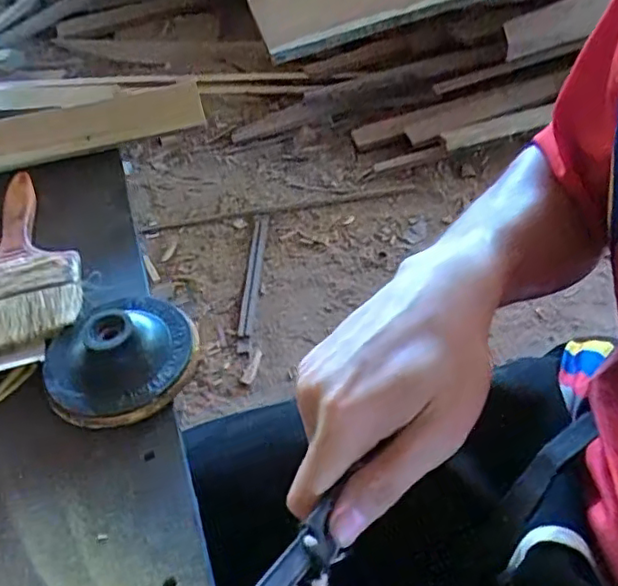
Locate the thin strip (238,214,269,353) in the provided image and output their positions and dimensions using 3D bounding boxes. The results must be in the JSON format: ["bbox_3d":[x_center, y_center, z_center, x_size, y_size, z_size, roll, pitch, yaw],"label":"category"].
[{"bbox_3d":[-0.133,-0.043,1.478,0.034,0.010,0.435,-1,48,6],"label":"thin strip"}]

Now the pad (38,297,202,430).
[{"bbox_3d":[-0.111,0.032,0.357,0.088,0.026,0.082,-26,50,-15],"label":"pad"}]

